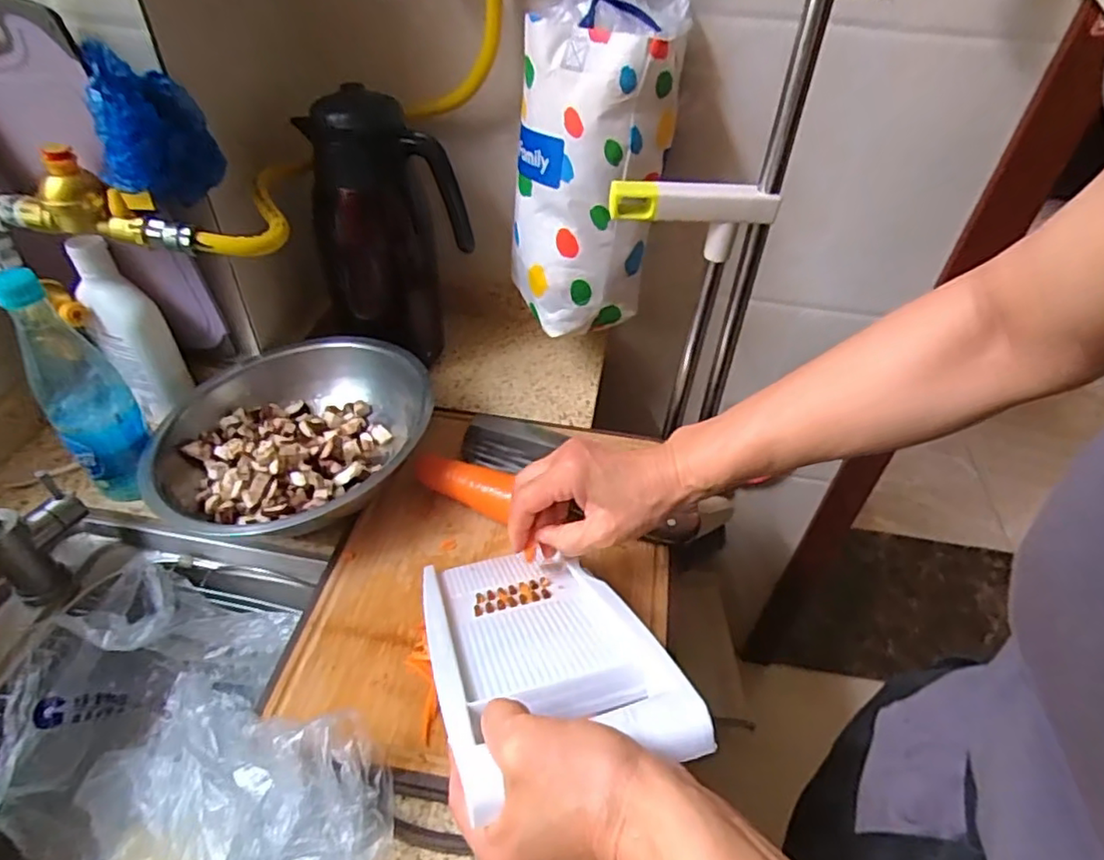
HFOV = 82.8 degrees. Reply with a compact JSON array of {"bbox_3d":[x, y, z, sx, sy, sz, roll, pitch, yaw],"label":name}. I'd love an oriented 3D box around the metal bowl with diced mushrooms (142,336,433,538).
[{"bbox_3d":[-0.245,0.011,0.604,0.252,0.072,0.252,-7,44,-11],"label":"metal bowl with diced mushrooms"}]

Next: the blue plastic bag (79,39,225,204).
[{"bbox_3d":[-0.309,-0.233,0.486,0.083,0.094,0.063,-18,47,-21],"label":"blue plastic bag"}]

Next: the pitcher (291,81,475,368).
[{"bbox_3d":[-0.175,-0.200,0.693,0.136,0.298,0.117,-19,48,-23],"label":"pitcher"}]

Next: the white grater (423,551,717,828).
[{"bbox_3d":[-0.013,0.136,0.411,0.127,0.023,0.270,-9,10,-14],"label":"white grater"}]

